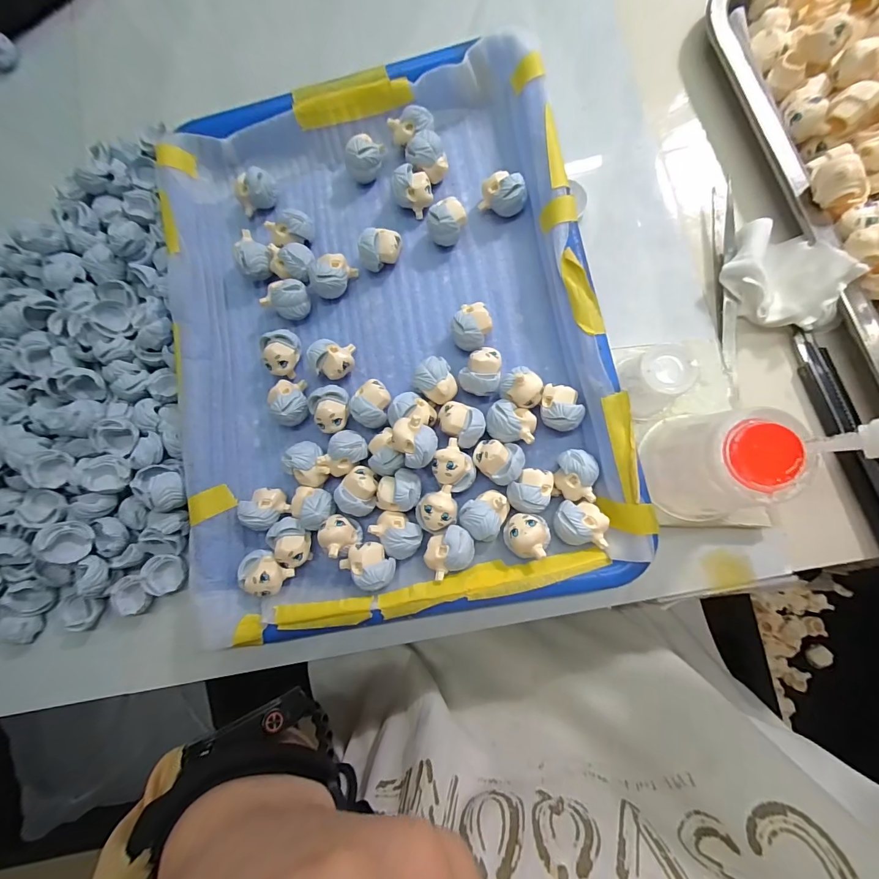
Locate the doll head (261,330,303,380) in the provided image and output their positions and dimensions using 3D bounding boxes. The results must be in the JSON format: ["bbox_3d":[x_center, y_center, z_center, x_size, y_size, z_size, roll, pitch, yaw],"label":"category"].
[{"bbox_3d":[-0.099,-0.055,0.250,0.020,0.022,0.027,28,87,10],"label":"doll head"}]

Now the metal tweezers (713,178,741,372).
[{"bbox_3d":[0.172,-0.100,0.237,0.014,0.013,0.119,3,84,8],"label":"metal tweezers"}]

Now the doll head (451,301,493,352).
[{"bbox_3d":[0.020,-0.067,0.239,0.023,0.024,0.027,-8,82,6],"label":"doll head"}]

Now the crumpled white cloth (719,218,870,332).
[{"bbox_3d":[0.193,-0.090,0.223,0.045,0.030,0.070,-29,81,3],"label":"crumpled white cloth"}]

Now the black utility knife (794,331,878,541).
[{"bbox_3d":[0.226,0.003,0.216,0.016,0.005,0.132,-20,78,22],"label":"black utility knife"}]

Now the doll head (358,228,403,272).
[{"bbox_3d":[-0.037,-0.121,0.252,0.028,0.022,0.019,-27,81,3],"label":"doll head"}]

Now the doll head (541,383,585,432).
[{"bbox_3d":[0.070,-0.018,0.228,0.023,0.024,0.025,-1,83,7],"label":"doll head"}]

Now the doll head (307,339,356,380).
[{"bbox_3d":[-0.066,-0.049,0.245,0.022,0.023,0.022,-1,83,7],"label":"doll head"}]

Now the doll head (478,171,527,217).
[{"bbox_3d":[0.040,-0.153,0.249,0.026,0.021,0.020,24,87,9],"label":"doll head"}]

